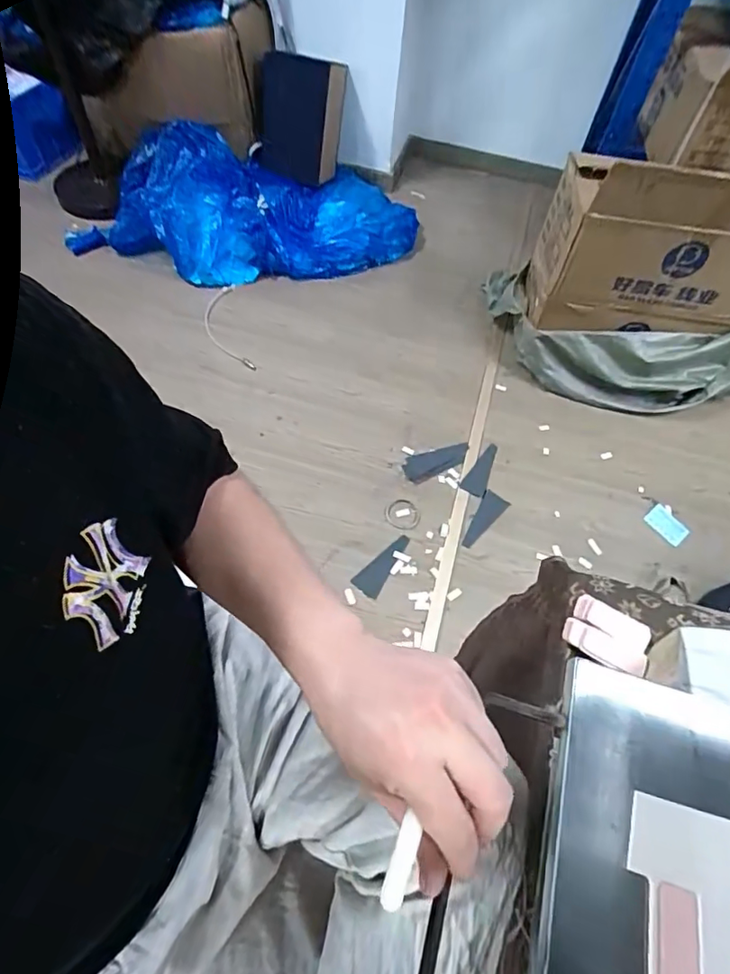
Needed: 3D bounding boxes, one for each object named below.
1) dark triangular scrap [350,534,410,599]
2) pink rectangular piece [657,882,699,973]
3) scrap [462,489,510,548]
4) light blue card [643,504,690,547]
[{"bbox_3d":[0.047,0.193,1.284,0.069,0.006,0.176,39,77,18],"label":"dark triangular scrap"},{"bbox_3d":[0.168,0.244,0.275,0.022,0.004,0.050,15,59,5],"label":"pink rectangular piece"},{"bbox_3d":[0.315,0.088,1.367,0.064,0.010,0.188,32,62,14],"label":"scrap"},{"bbox_3d":[0.805,0.102,1.379,0.069,0.009,0.104,-38,66,-10],"label":"light blue card"}]

